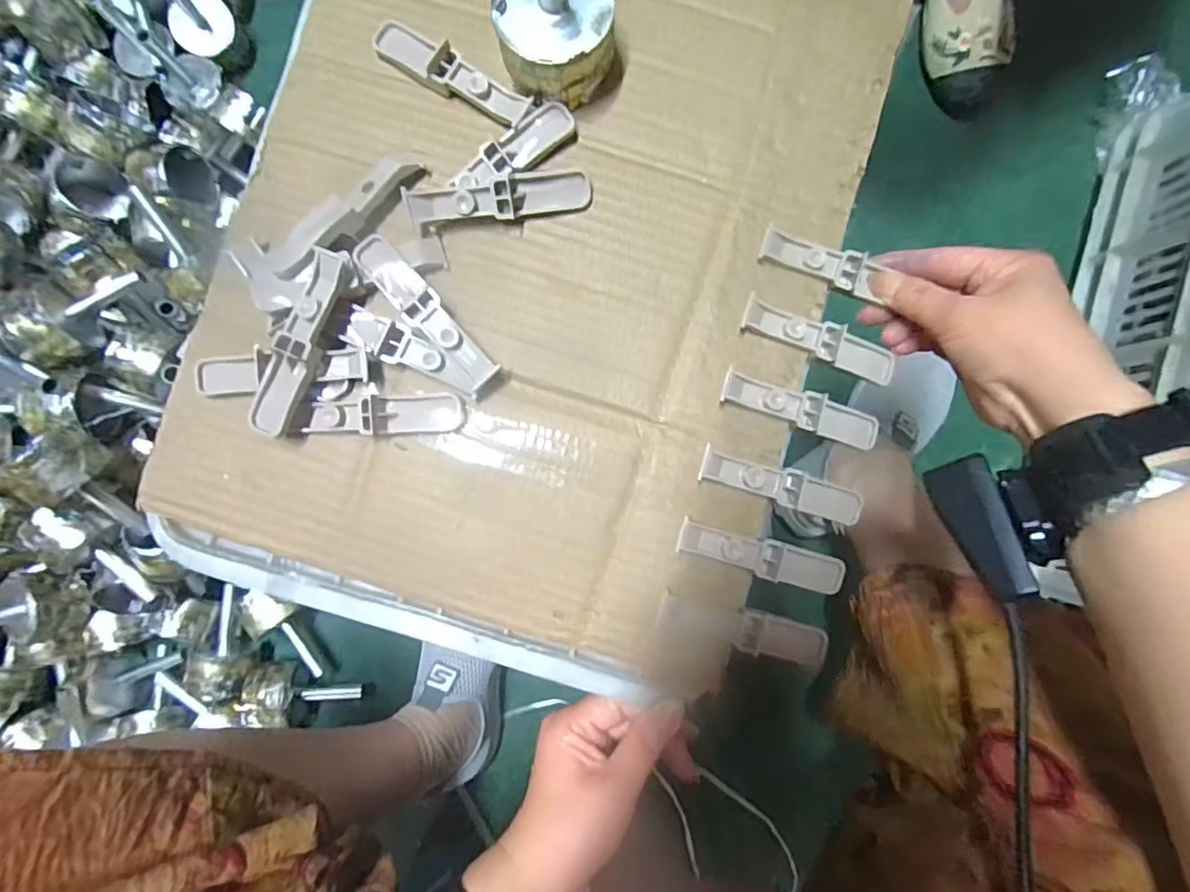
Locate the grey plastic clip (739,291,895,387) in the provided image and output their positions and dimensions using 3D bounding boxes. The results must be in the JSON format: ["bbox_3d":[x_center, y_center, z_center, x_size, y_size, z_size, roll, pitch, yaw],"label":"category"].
[{"bbox_3d":[0.127,-0.060,0.329,0.098,0.016,0.023,17,87,-14],"label":"grey plastic clip"}]

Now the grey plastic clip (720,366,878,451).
[{"bbox_3d":[0.116,-0.020,0.324,0.097,0.014,0.021,16,87,-13],"label":"grey plastic clip"}]

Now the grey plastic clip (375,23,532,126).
[{"bbox_3d":[-0.081,-0.209,0.325,0.096,0.015,0.022,31,87,2],"label":"grey plastic clip"}]

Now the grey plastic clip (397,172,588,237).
[{"bbox_3d":[-0.052,-0.136,0.318,0.097,0.021,0.020,-12,87,-1],"label":"grey plastic clip"}]

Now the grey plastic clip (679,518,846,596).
[{"bbox_3d":[0.092,0.061,0.319,0.101,0.012,0.021,17,87,-15],"label":"grey plastic clip"}]

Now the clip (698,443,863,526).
[{"bbox_3d":[0.105,0.023,0.323,0.103,0.016,0.020,17,87,-16],"label":"clip"}]

